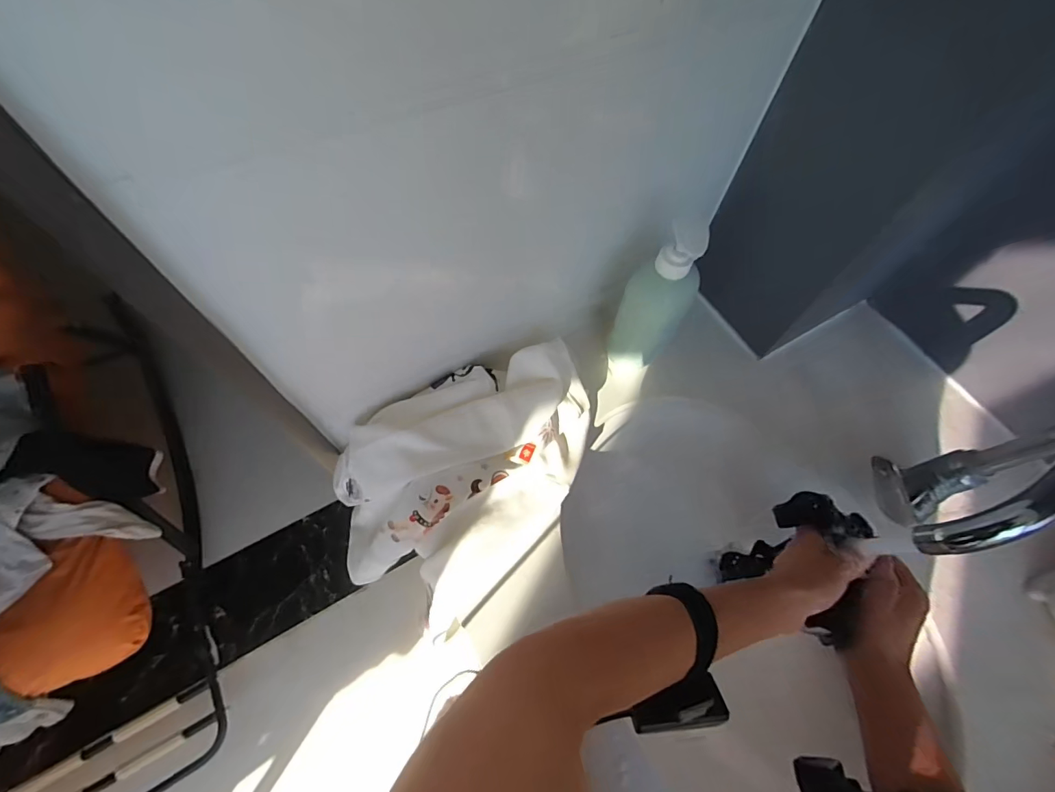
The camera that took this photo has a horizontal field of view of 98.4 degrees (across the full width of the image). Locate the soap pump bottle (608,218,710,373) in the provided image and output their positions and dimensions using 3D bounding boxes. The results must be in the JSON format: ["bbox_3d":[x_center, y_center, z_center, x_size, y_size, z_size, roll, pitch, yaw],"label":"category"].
[{"bbox_3d":[0.145,-0.098,0.531,0.071,0.182,0.070,28,66,13],"label":"soap pump bottle"}]

